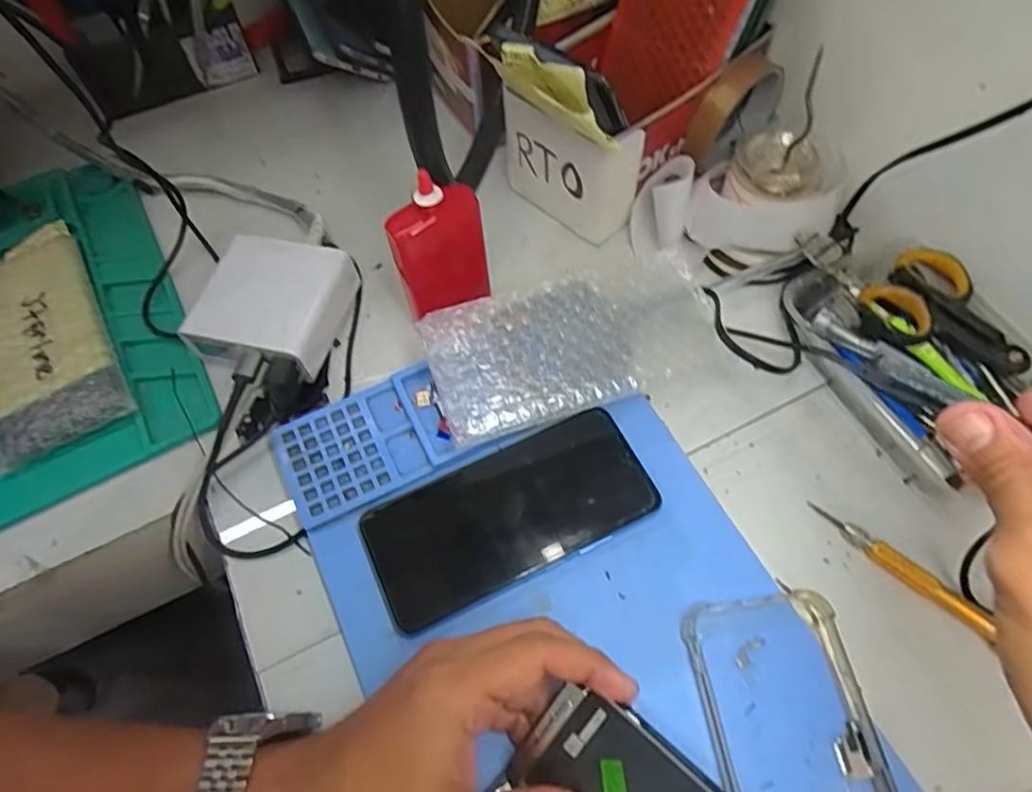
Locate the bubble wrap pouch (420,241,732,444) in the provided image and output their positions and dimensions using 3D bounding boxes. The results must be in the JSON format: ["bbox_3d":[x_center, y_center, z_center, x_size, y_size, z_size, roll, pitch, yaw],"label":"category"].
[{"bbox_3d":[0.037,-0.035,0.386,0.177,0.012,0.088,-16,63,-13],"label":"bubble wrap pouch"}]

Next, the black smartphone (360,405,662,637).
[{"bbox_3d":[-0.004,0.064,0.368,0.160,0.009,0.080,-25,62,-11],"label":"black smartphone"}]

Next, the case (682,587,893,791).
[{"bbox_3d":[0.140,0.175,0.306,0.078,0.012,0.152,-11,60,-3],"label":"case"}]

